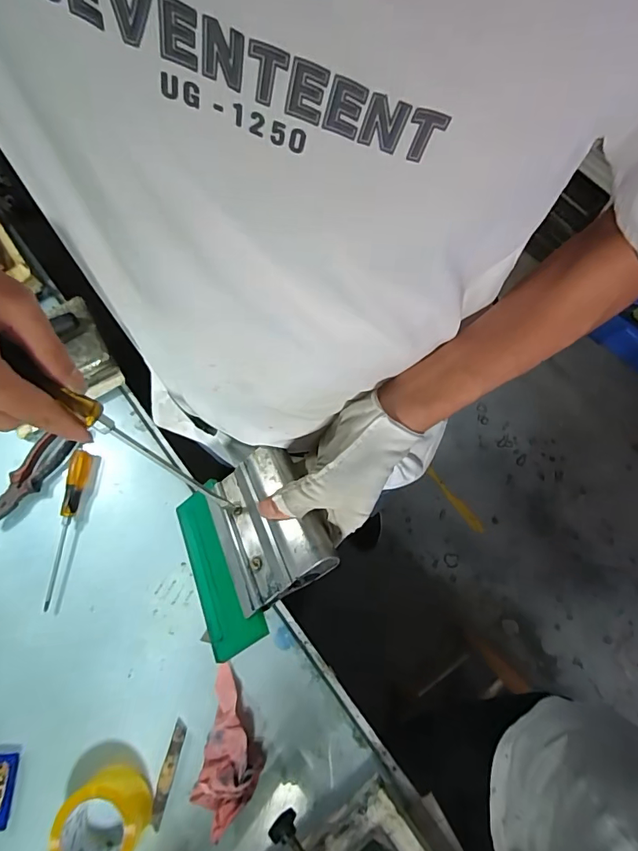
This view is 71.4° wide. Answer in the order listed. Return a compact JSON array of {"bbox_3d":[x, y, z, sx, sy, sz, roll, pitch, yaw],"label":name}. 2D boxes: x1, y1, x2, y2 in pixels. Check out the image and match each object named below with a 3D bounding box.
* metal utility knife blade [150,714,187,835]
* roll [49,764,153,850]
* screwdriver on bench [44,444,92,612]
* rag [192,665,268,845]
[{"bbox_3d":[-0.206,0.475,0.606,0.018,0.009,0.121,12,74,5],"label":"metal utility knife blade"},{"bbox_3d":[-0.281,0.516,0.565,0.101,0.063,0.120,39,78,12],"label":"roll"},{"bbox_3d":[-0.400,0.155,0.693,0.026,0.033,0.242,9,74,4],"label":"screwdriver on bench"},{"bbox_3d":[-0.117,0.432,0.595,0.086,0.053,0.188,8,73,4],"label":"rag"}]

